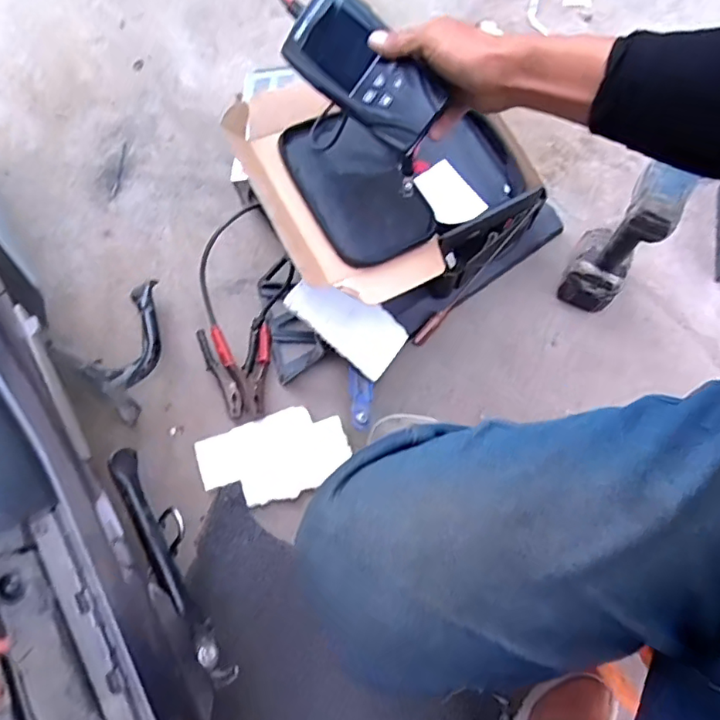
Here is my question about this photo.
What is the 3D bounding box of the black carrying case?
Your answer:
[{"bbox_3d":[-0.007,-0.227,0.669,0.140,0.052,0.213,-31,73,-7],"label":"black carrying case"}]

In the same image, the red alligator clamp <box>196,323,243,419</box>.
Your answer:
[{"bbox_3d":[-0.200,0.018,0.786,0.046,0.034,0.134,-20,97,-5],"label":"red alligator clamp"}]

